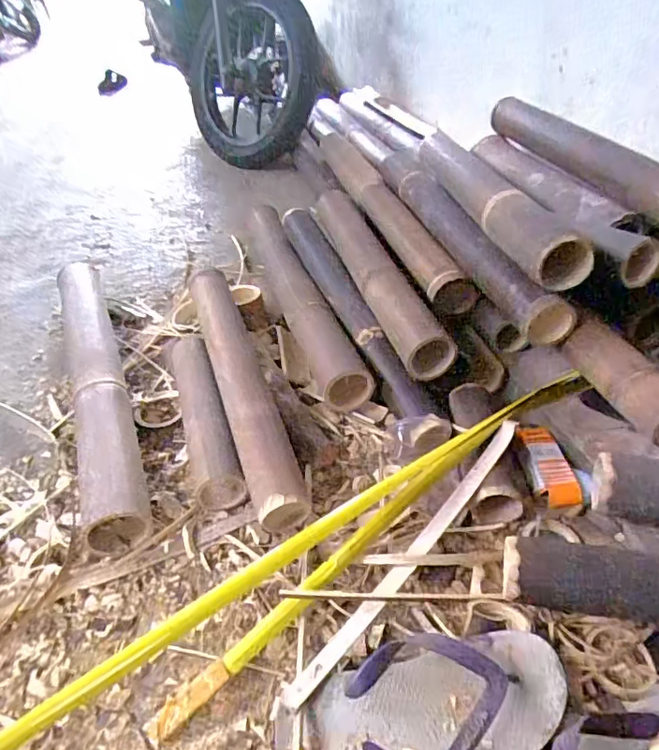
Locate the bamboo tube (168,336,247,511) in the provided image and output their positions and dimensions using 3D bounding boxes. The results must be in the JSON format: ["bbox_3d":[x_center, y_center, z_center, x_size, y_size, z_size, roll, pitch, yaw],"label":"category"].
[{"bbox_3d":[-0.178,0.056,0.767,0.064,0.067,0.299,-15,41,-11],"label":"bamboo tube"}]

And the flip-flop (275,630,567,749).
[{"bbox_3d":[0.081,0.292,0.475,0.254,0.059,0.111,-10,40,-5],"label":"flip-flop"}]

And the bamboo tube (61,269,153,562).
[{"bbox_3d":[-0.383,-0.018,0.860,0.077,0.087,0.699,-19,42,-16],"label":"bamboo tube"}]

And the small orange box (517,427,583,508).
[{"bbox_3d":[0.278,0.115,0.681,0.051,0.033,0.109,-5,43,1],"label":"small orange box"}]

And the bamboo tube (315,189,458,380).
[{"bbox_3d":[0.073,-0.174,0.881,0.082,0.068,0.506,-12,41,-9],"label":"bamboo tube"}]

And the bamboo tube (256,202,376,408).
[{"bbox_3d":[-0.060,-0.146,0.962,0.075,0.084,0.578,-16,41,-12],"label":"bamboo tube"}]

